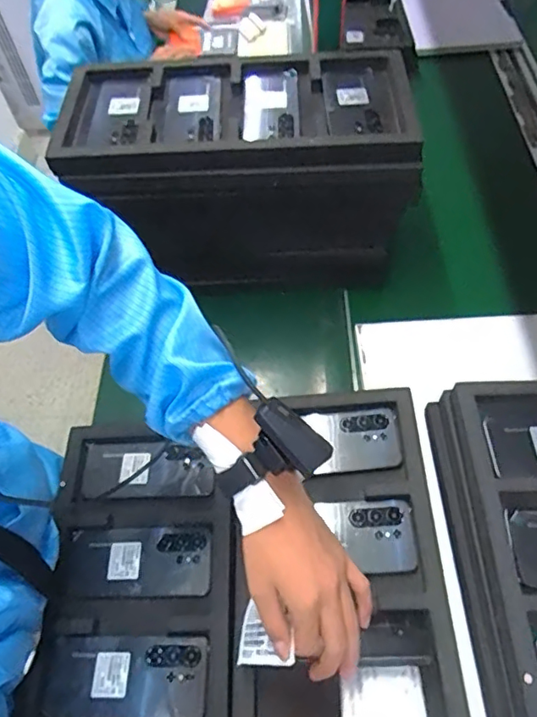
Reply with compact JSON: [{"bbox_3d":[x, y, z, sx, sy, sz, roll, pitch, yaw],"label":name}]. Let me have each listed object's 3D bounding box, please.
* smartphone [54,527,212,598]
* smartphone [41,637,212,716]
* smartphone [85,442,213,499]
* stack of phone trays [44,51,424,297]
[{"bbox_3d":[-0.156,0.236,0.618,0.176,0.005,0.071,0,58,4],"label":"smartphone"},{"bbox_3d":[-0.149,0.337,0.558,0.171,0.004,0.072,-1,58,4],"label":"smartphone"},{"bbox_3d":[-0.154,0.143,0.687,0.161,0.012,0.073,-1,57,2],"label":"smartphone"},{"bbox_3d":[-0.040,-0.275,0.838,0.470,0.273,0.240,-2,58,3],"label":"stack of phone trays"}]

